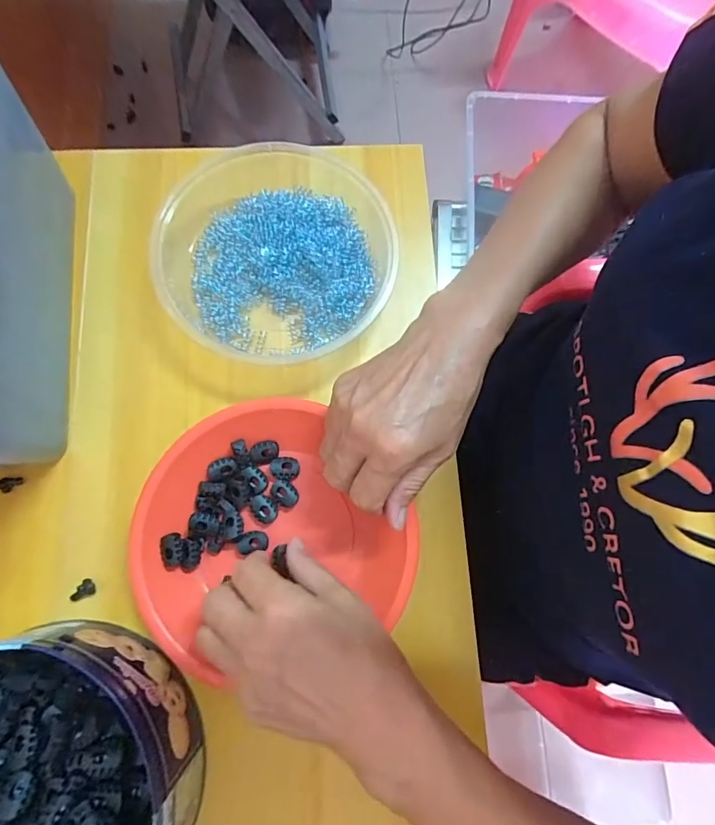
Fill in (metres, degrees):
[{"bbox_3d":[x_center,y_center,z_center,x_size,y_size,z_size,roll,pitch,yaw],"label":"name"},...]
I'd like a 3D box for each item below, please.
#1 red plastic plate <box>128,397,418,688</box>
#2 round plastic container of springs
[{"bbox_3d":[-0.066,0.080,0.329,0.185,0.033,0.168,-19,77,-5],"label":"red plastic plate"},{"bbox_3d":[-0.066,-0.135,0.364,0.182,0.046,0.175,0,78,-2],"label":"round plastic container of springs"}]

